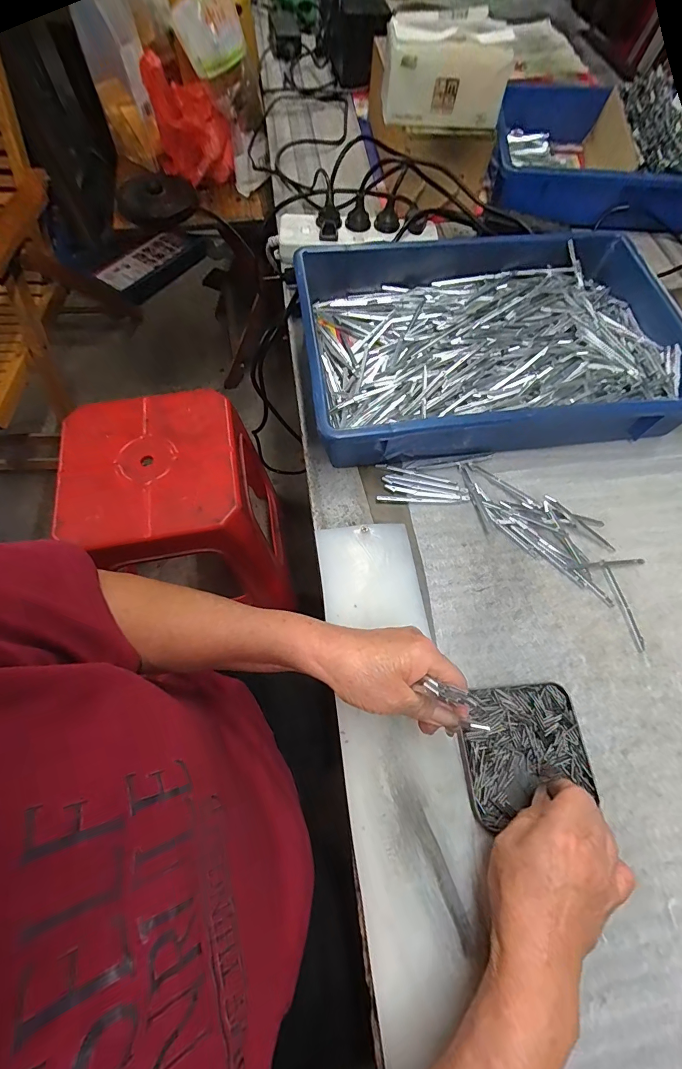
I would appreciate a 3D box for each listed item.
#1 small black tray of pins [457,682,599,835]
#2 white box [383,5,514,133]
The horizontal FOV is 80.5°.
[{"bbox_3d":[0.150,0.176,0.331,0.102,0.013,0.095,-5,67,-4],"label":"small black tray of pins"},{"bbox_3d":[0.132,-0.601,0.526,0.155,0.081,0.071,-2,67,-2],"label":"white box"}]

